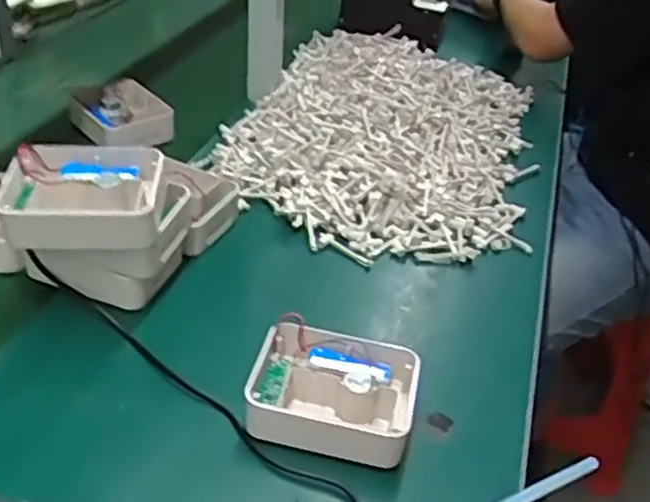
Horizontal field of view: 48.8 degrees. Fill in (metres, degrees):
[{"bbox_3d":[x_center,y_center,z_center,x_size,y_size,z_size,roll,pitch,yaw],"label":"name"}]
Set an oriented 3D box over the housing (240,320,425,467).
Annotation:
[{"bbox_3d":[0.008,0.112,0.581,0.129,0.043,0.105,10,36,9],"label":"housing"}]

